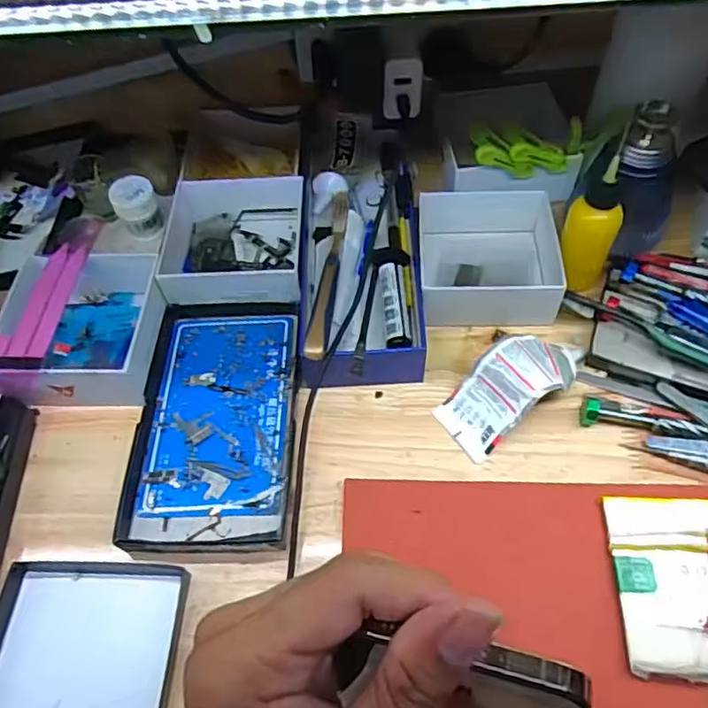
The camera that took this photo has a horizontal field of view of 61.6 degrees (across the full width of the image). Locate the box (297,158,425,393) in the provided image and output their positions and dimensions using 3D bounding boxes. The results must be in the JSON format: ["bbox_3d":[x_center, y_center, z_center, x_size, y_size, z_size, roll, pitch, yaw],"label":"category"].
[{"bbox_3d":[0.006,-0.081,0.434,0.084,0.043,0.228,-3,60,3],"label":"box"}]

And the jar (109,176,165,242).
[{"bbox_3d":[-0.174,-0.116,0.482,0.033,0.046,0.034,-2,60,3],"label":"jar"}]

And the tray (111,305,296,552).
[{"bbox_3d":[-0.090,0.034,0.394,0.101,0.014,0.187,-4,60,2],"label":"tray"}]

